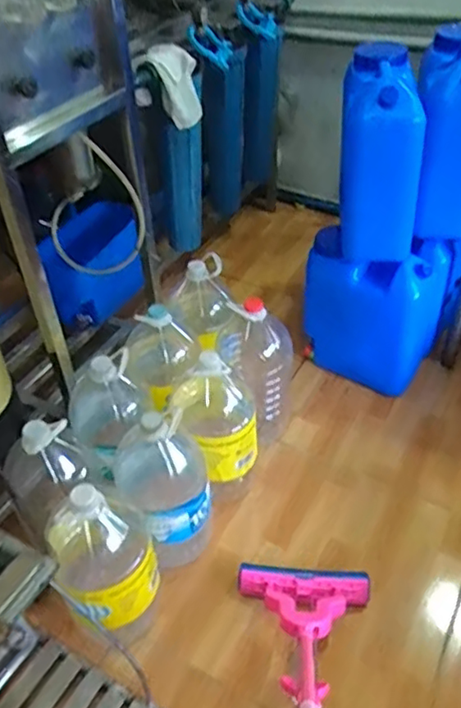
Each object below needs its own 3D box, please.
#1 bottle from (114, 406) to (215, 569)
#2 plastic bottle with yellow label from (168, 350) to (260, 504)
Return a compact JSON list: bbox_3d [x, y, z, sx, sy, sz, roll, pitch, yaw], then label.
[{"bbox_3d":[-0.130,0.284,1.305,0.187,0.410,0.177,-2,43,2],"label":"bottle"},{"bbox_3d":[-0.020,0.172,1.433,0.184,0.439,0.194,-20,45,-16],"label":"plastic bottle with yellow label"}]

